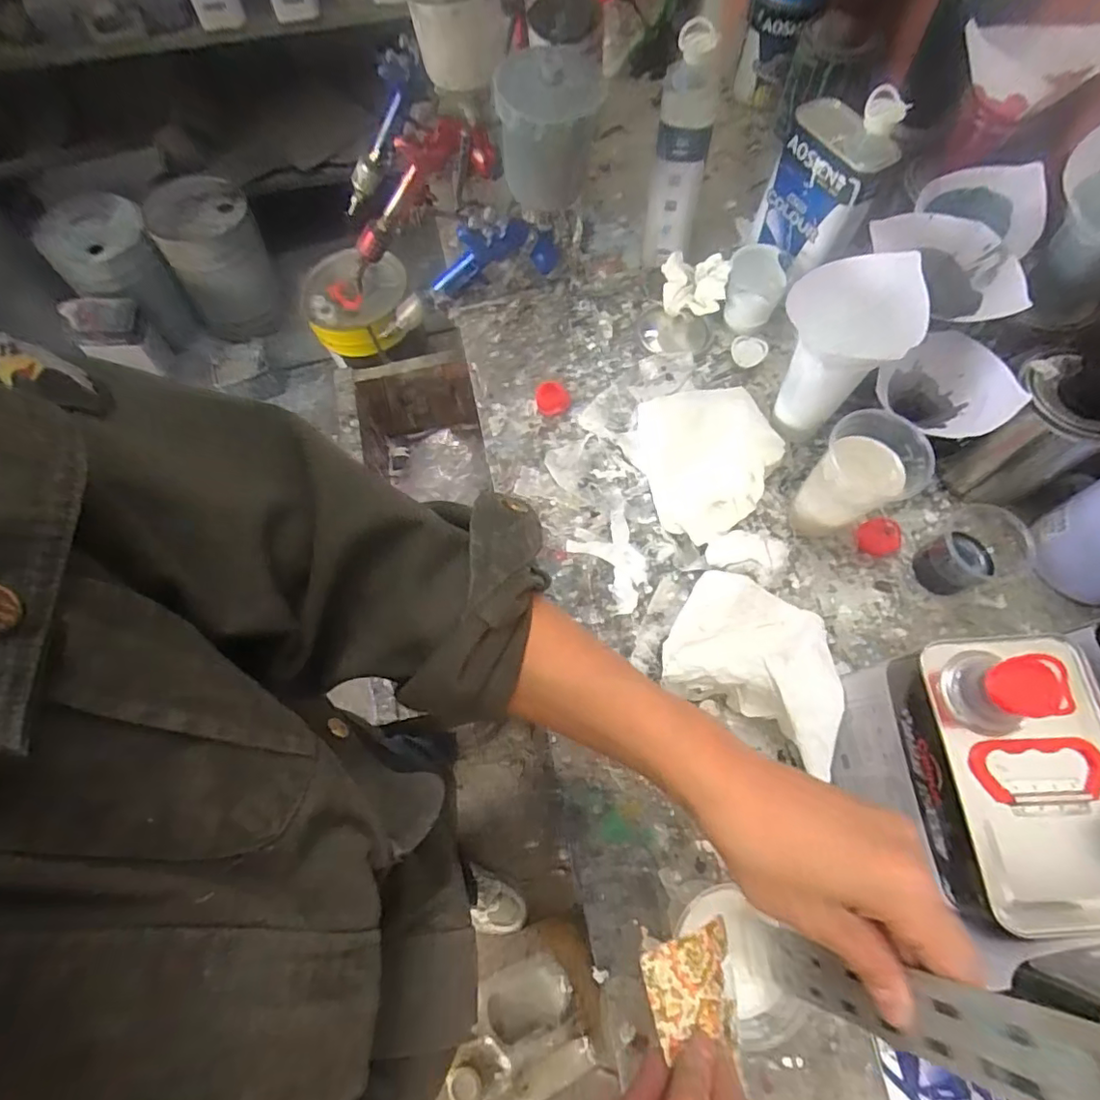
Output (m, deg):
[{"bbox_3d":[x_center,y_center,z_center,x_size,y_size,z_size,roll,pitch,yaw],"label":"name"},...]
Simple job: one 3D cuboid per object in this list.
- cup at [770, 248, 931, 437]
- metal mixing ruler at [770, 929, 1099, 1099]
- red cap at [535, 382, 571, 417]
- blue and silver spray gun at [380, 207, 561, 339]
[{"bbox_3d":[0.280,-0.196,0.570,0.083,0.177,0.109,-22,69,-6],"label":"cup"},{"bbox_3d":[0.157,0.196,0.239,0.004,0.236,0.032,6,63,-7],"label":"metal mixing ruler"},{"bbox_3d":[0.003,-0.183,0.687,0.039,0.012,0.045,-8,68,0],"label":"red cap"},{"bbox_3d":[-0.126,-0.356,0.763,0.312,0.125,0.050,-12,62,39],"label":"blue and silver spray gun"}]

